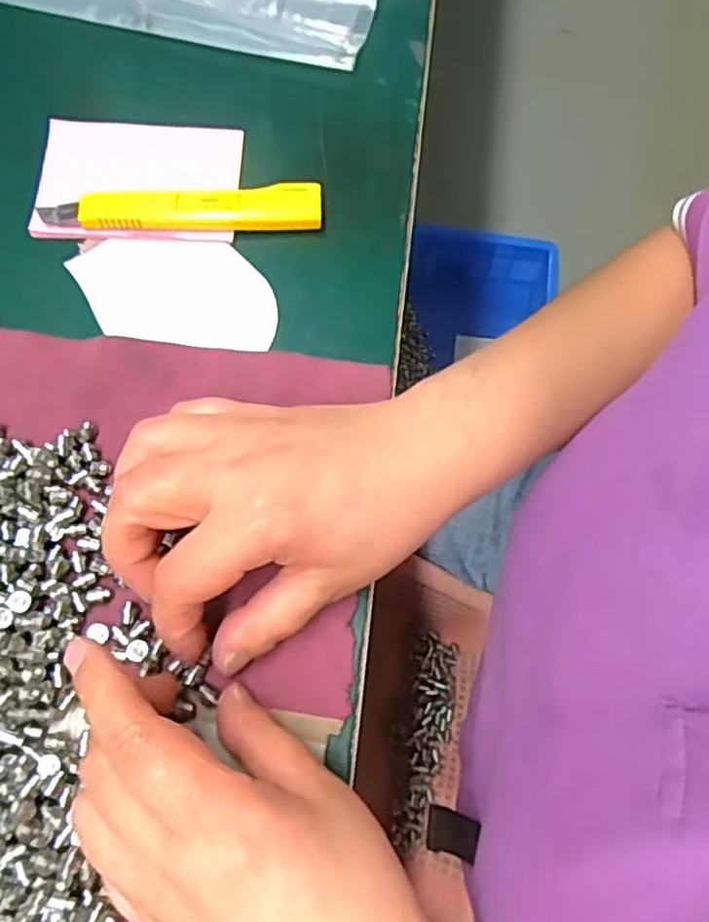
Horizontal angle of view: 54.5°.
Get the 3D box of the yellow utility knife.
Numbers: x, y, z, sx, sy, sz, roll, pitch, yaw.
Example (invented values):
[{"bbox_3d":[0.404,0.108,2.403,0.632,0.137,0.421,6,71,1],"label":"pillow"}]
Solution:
[{"bbox_3d":[-0.082,-0.120,0.331,0.131,0.014,0.020,-2,72,-4],"label":"yellow utility knife"}]

